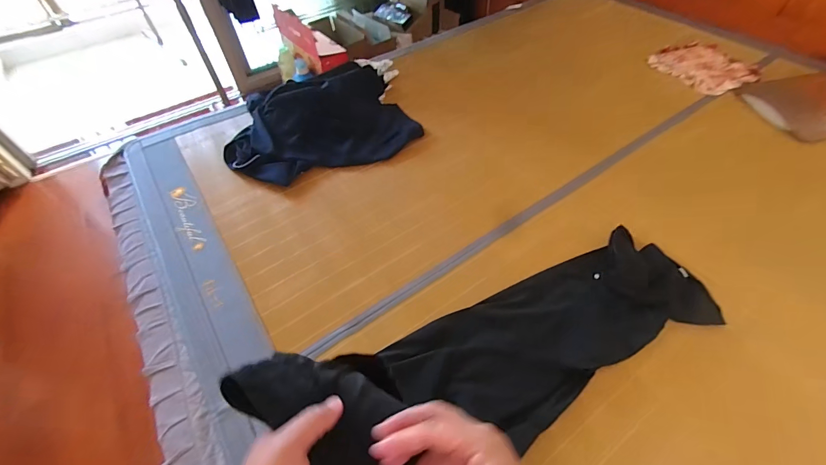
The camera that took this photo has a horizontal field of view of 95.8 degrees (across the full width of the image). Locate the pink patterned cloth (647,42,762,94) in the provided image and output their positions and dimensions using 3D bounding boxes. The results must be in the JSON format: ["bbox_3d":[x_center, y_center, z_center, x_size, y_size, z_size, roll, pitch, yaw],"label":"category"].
[{"bbox_3d":[0.966,-0.553,1.239,0.260,0.023,0.264,-25,54,-17],"label":"pink patterned cloth"}]

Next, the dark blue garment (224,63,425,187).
[{"bbox_3d":[-0.273,-0.328,1.072,0.531,0.089,0.384,-22,53,-14],"label":"dark blue garment"}]

